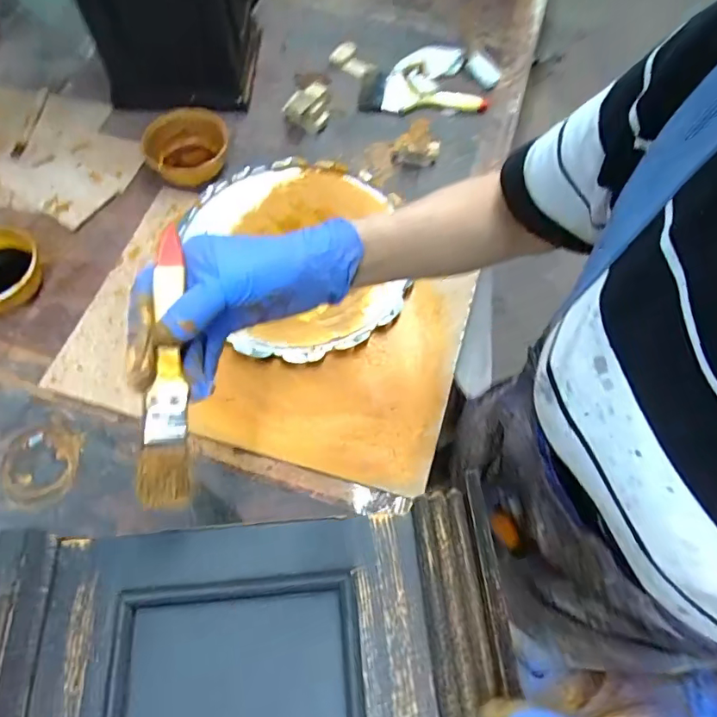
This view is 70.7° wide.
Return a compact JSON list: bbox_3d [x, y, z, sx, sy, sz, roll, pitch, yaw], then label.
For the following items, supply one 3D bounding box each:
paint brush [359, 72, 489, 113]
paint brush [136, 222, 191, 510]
[{"bbox_3d":[0.099,-0.408,0.785,0.196,0.018,0.066,3,81,-4],"label":"paint brush"},{"bbox_3d":[-0.108,0.006,0.284,0.024,0.011,0.155,1,91,0],"label":"paint brush"}]

